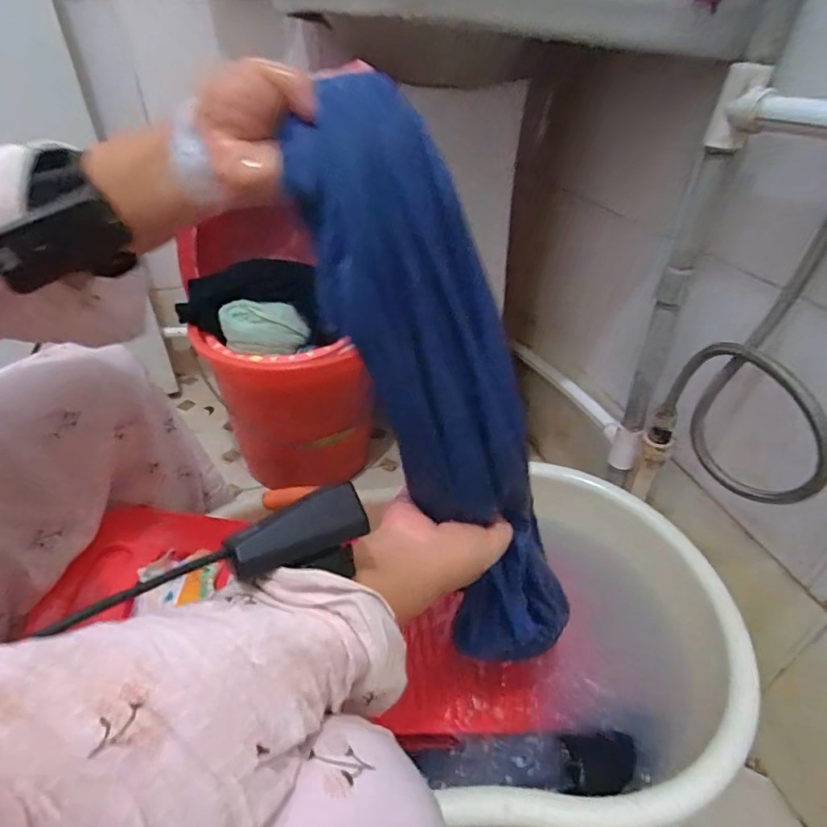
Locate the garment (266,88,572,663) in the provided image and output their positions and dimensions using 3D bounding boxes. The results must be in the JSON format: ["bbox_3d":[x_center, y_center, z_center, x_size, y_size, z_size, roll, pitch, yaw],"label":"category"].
[{"bbox_3d":[0.035,0.016,0.348,0.100,0.442,0.064,-4,29,30],"label":"garment"}]

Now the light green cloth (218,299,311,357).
[{"bbox_3d":[-0.218,-0.123,0.718,0.124,0.077,0.026,5,6,-7],"label":"light green cloth"}]

